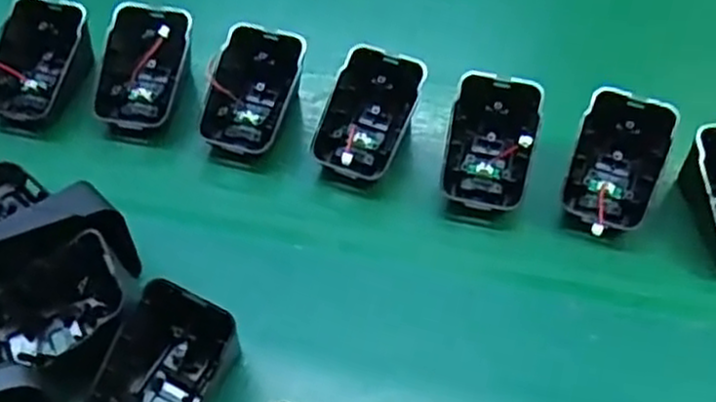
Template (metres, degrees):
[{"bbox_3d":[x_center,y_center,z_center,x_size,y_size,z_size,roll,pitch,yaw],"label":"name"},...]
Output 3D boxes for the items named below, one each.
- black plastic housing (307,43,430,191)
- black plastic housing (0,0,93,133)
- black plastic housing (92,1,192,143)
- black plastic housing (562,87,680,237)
[{"bbox_3d":[0.004,-0.044,0.402,0.043,0.022,0.071,21,84,-2],"label":"black plastic housing"},{"bbox_3d":[-0.175,-0.075,0.417,0.047,0.021,0.071,16,86,0],"label":"black plastic housing"},{"bbox_3d":[-0.117,-0.071,0.413,0.042,0.040,0.064,10,52,5],"label":"black plastic housing"},{"bbox_3d":[0.131,-0.018,0.384,0.046,0.041,0.062,17,53,10],"label":"black plastic housing"}]

